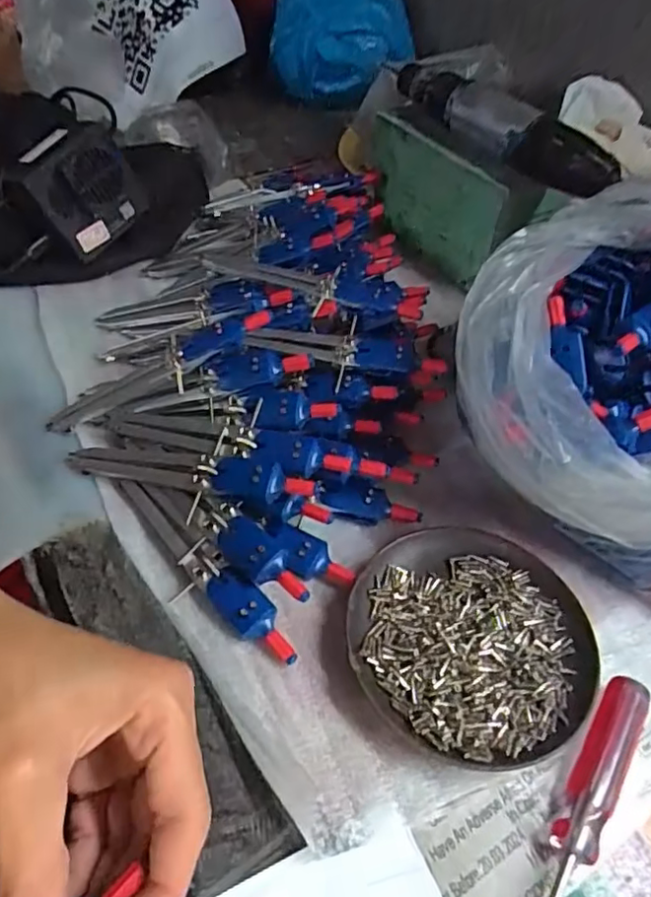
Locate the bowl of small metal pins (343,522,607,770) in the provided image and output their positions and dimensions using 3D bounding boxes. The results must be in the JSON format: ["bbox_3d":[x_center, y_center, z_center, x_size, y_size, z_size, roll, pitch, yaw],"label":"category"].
[{"bbox_3d":[0.072,0.093,0.299,0.117,0.017,0.113,2,48,-3],"label":"bowl of small metal pins"}]

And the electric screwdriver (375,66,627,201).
[{"bbox_3d":[0.119,-0.250,0.452,0.034,0.034,0.233,-25,55,-24],"label":"electric screwdriver"}]

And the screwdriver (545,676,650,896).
[{"bbox_3d":[0.093,0.166,0.237,0.019,0.014,0.176,30,53,20],"label":"screwdriver"}]

